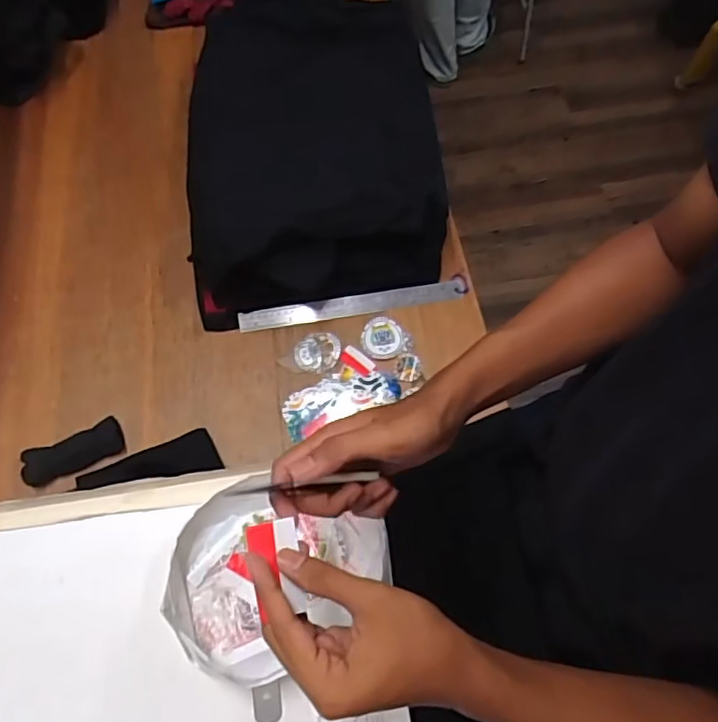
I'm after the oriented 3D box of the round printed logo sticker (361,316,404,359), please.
[{"bbox_3d":[0.033,-0.033,0.811,0.057,0.007,0.058,-5,67,1],"label":"round printed logo sticker"}]

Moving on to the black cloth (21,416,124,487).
[{"bbox_3d":[-0.371,0.119,0.747,0.125,0.017,0.050,-23,66,-9],"label":"black cloth"}]

